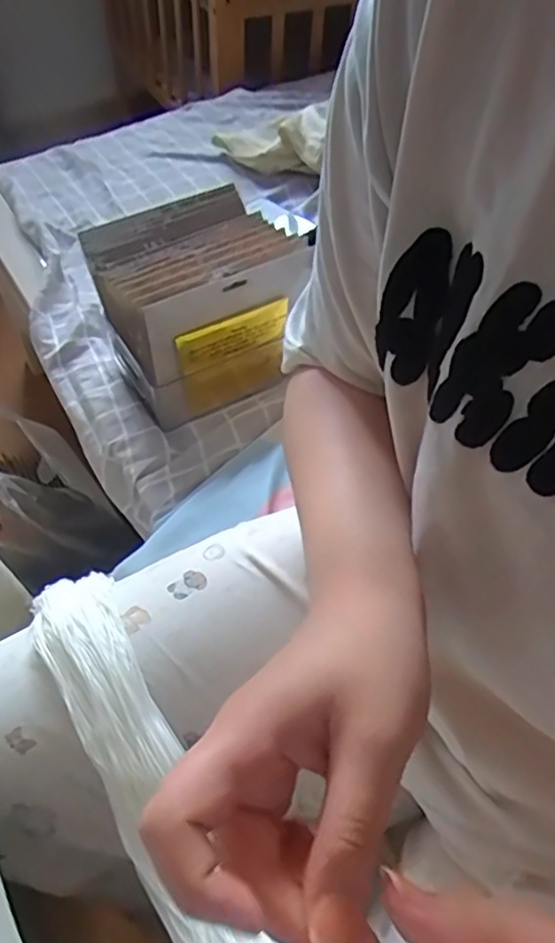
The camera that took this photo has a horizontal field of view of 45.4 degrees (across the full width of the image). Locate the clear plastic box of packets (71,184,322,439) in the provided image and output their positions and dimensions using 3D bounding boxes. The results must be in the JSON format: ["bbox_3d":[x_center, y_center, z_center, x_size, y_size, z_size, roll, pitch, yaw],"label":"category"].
[{"bbox_3d":[-0.089,-0.194,0.746,0.198,0.148,0.179,-26,57,-19],"label":"clear plastic box of packets"}]

